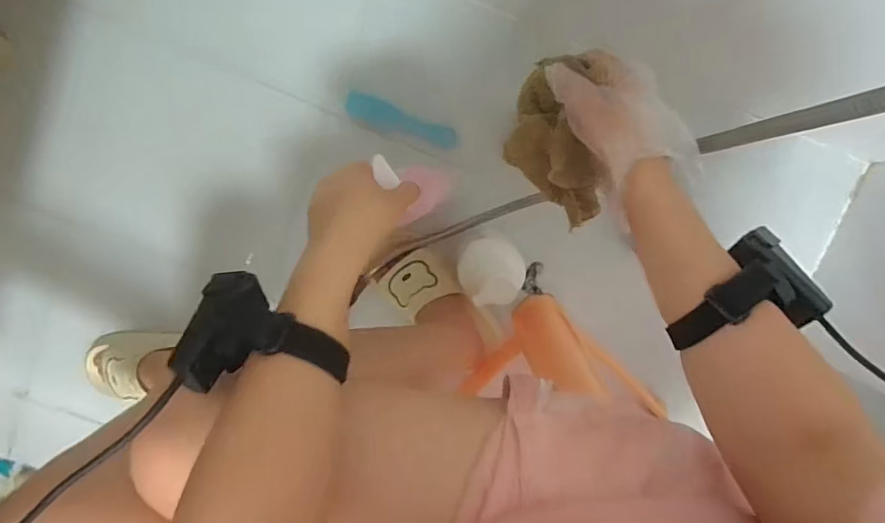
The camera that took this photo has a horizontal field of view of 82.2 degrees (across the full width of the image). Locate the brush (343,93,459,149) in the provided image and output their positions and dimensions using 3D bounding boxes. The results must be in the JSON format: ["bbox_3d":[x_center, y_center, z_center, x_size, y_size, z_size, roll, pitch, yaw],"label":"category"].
[{"bbox_3d":[-0.061,-0.209,0.772,0.170,0.030,0.039,21,99,-2],"label":"brush"}]

